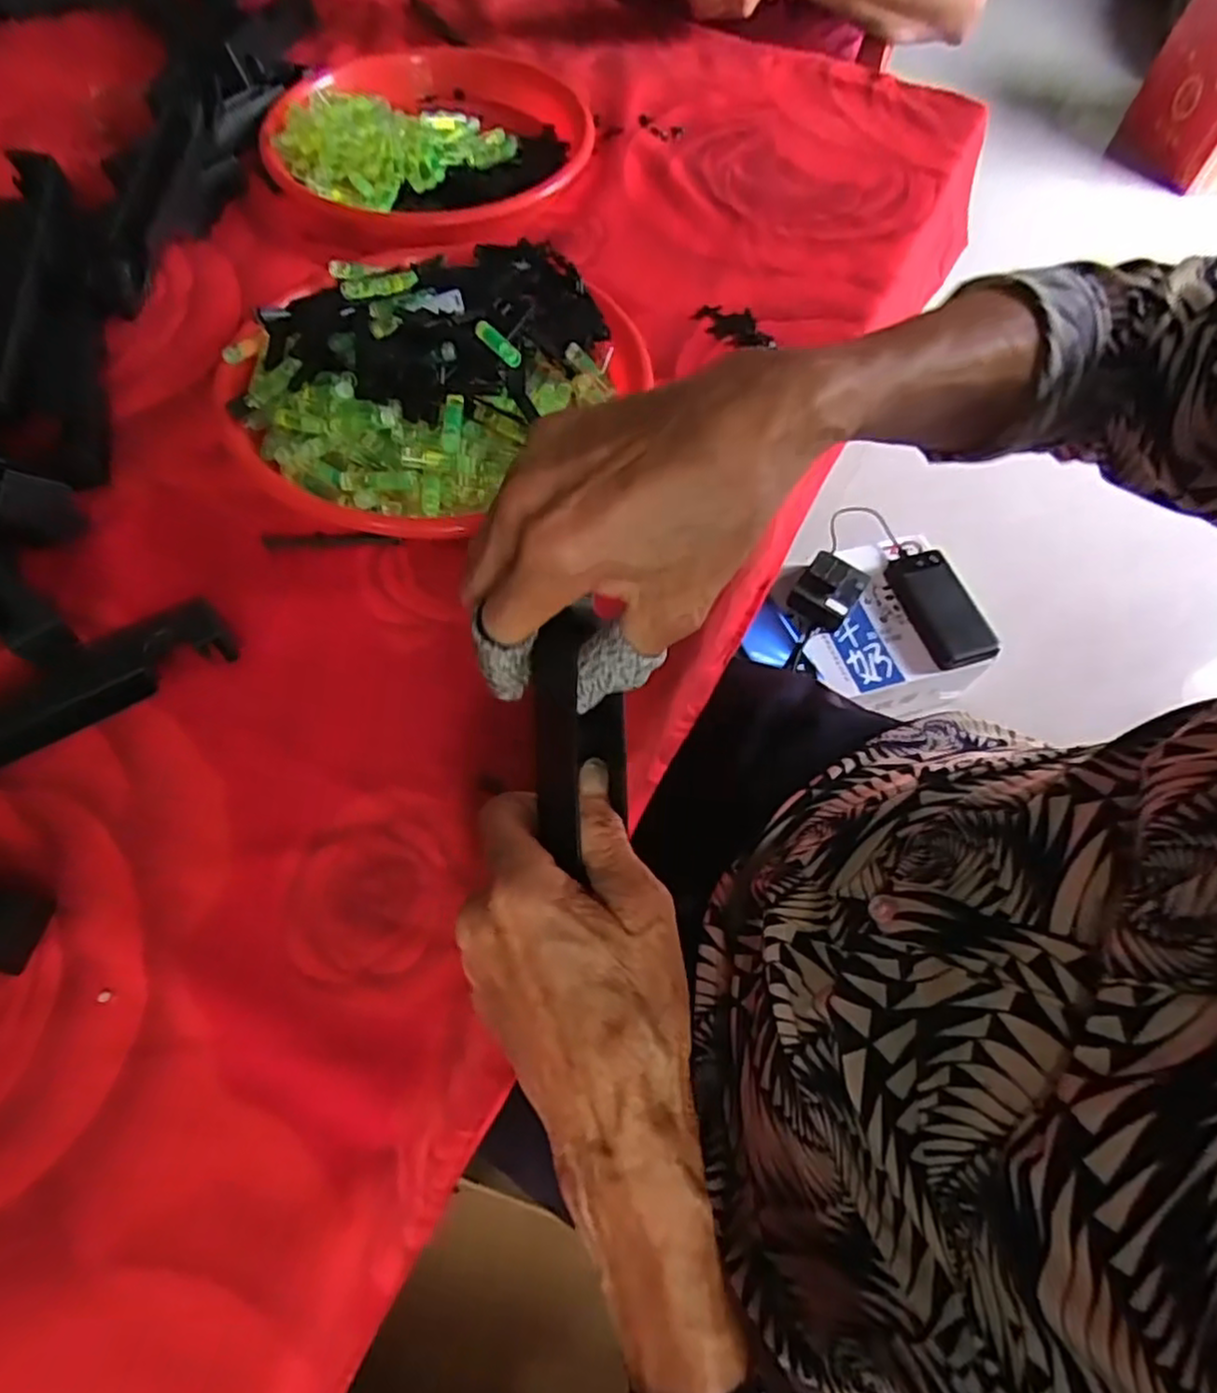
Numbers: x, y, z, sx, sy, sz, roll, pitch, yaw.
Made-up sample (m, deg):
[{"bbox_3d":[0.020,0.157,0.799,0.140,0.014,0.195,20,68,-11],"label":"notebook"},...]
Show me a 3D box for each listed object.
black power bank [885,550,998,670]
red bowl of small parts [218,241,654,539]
[{"bbox_3d":[0.394,-0.111,0.854,0.084,0.024,0.162,-16,64,-10],"label":"black power bank"},{"bbox_3d":[-0.109,-0.204,0.433,0.225,0.065,0.244,32,68,14],"label":"red bowl of small parts"}]

